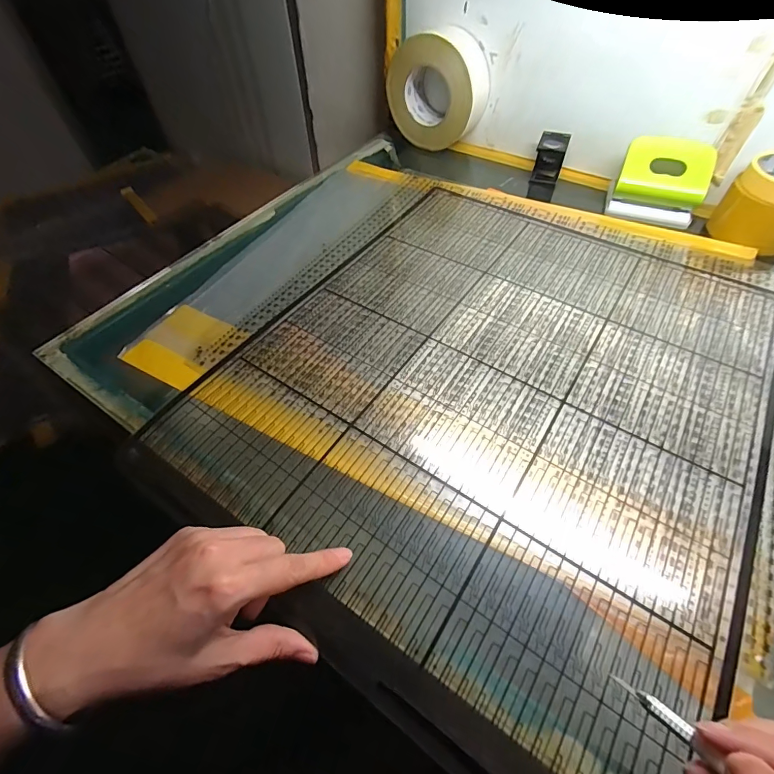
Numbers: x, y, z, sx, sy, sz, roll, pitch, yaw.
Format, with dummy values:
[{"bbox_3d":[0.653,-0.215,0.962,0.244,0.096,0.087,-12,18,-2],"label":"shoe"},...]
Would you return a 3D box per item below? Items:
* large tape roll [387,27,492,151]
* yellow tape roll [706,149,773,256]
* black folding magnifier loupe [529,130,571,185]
[{"bbox_3d":[0.077,-0.447,0.609,0.143,0.139,0.066,28,58,22],"label":"large tape roll"},{"bbox_3d":[0.453,-0.215,0.464,0.081,0.075,0.091,-32,57,-22],"label":"yellow tape roll"},{"bbox_3d":[0.236,-0.329,0.580,0.038,0.063,0.038,19,55,16],"label":"black folding magnifier loupe"}]

